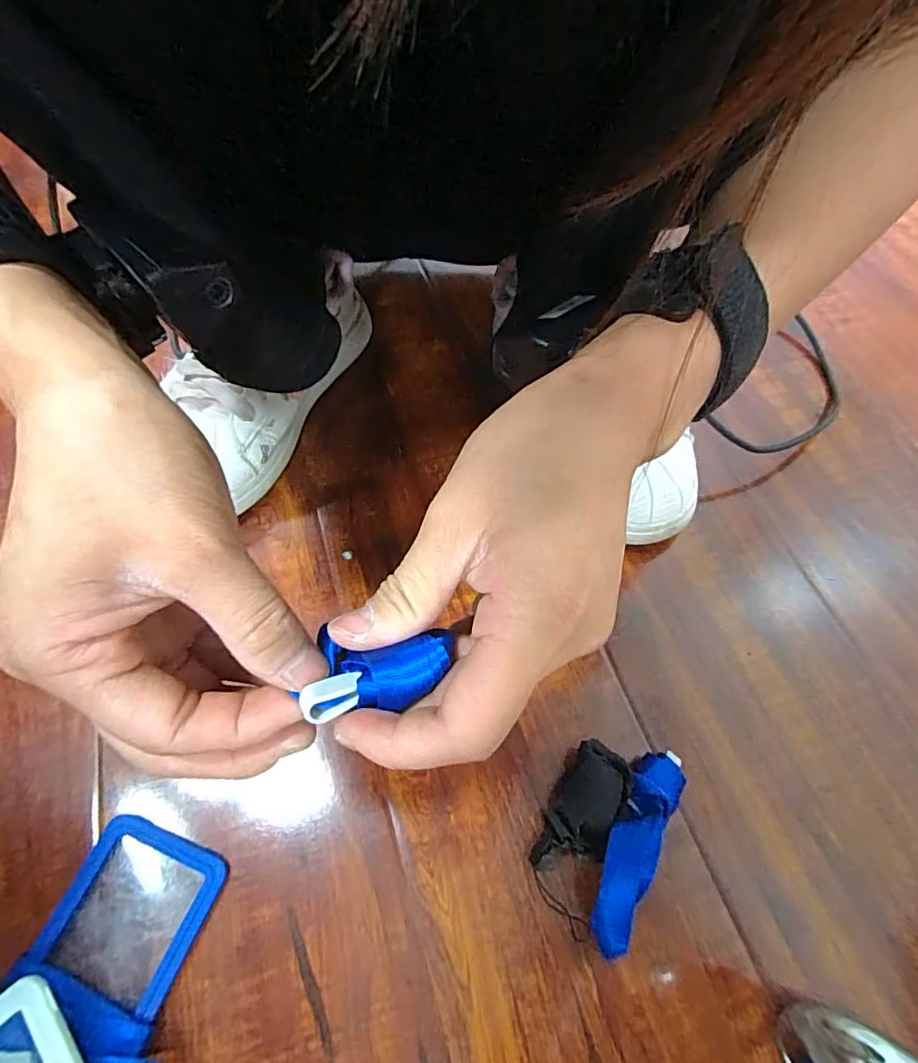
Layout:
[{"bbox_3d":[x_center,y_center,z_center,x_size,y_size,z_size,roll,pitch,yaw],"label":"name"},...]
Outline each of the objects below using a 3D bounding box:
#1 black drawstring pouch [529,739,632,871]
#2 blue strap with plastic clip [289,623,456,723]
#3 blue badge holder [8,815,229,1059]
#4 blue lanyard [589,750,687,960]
[{"bbox_3d":[0.064,0.143,0.272,0.032,0.027,0.065,28,65,14],"label":"black drawstring pouch"},{"bbox_3d":[-0.024,0.041,0.154,0.042,0.019,0.026,2,62,1],"label":"blue strap with plastic clip"},{"bbox_3d":[-0.163,0.191,0.258,0.071,0.008,0.081,19,63,10],"label":"blue badge holder"},{"bbox_3d":[0.087,0.154,0.263,0.026,0.034,0.094,27,65,13],"label":"blue lanyard"}]

